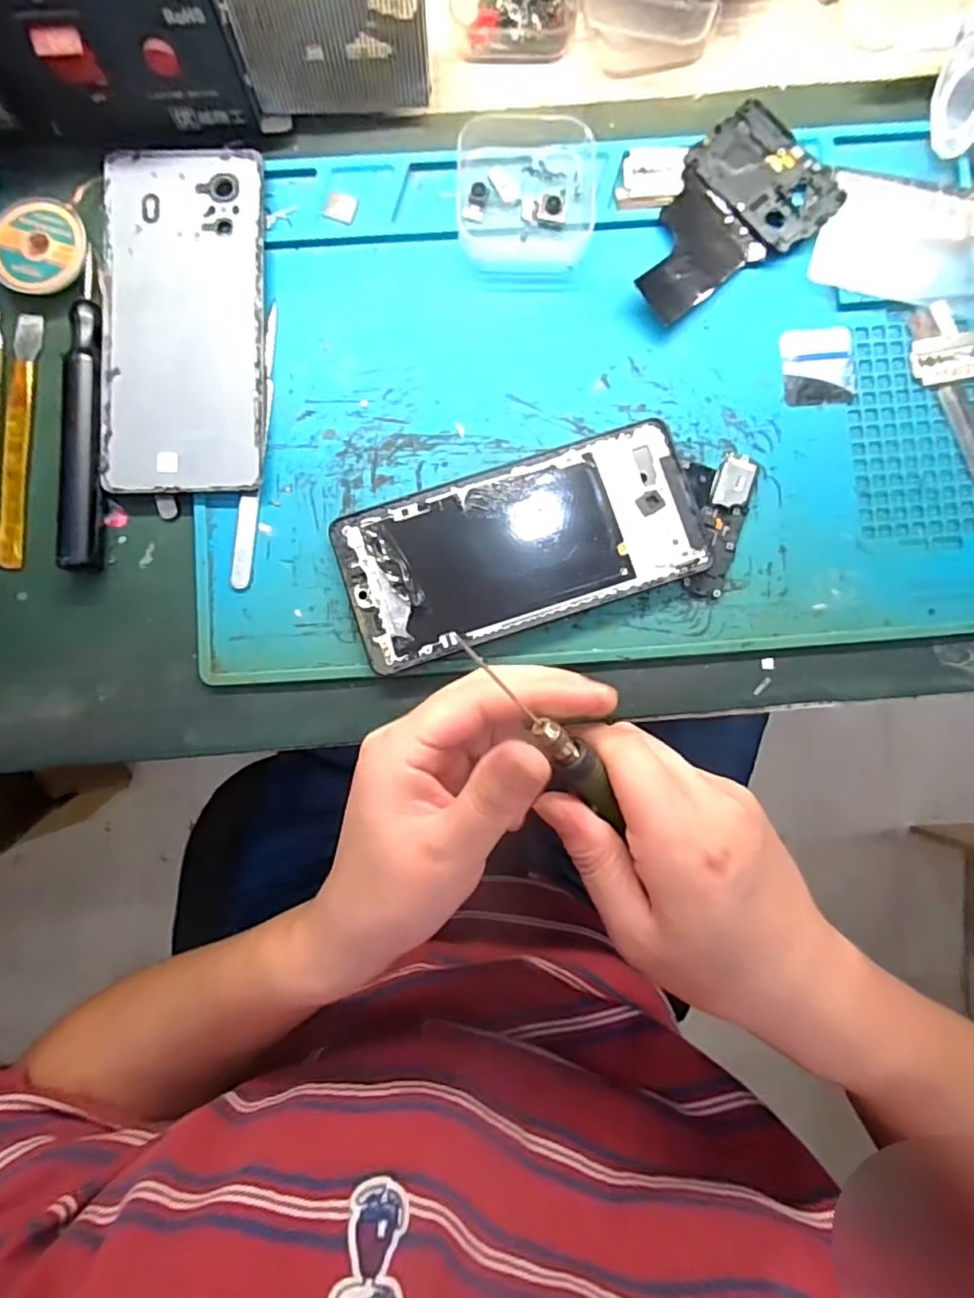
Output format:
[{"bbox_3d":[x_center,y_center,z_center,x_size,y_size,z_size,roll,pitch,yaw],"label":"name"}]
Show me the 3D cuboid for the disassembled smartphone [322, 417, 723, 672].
[{"bbox_3d":[0.016,-0.048,0.277,0.159,0.010,0.074,-18,88,-1],"label":"disassembled smartphone"}]

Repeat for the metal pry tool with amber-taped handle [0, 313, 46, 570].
[{"bbox_3d":[-0.217,-0.097,0.280,0.012,0.005,0.118,2,87,0],"label":"metal pry tool with amber-taped handle"}]

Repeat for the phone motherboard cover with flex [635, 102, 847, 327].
[{"bbox_3d":[0.110,-0.203,0.285,0.105,0.007,0.065,-41,88,-2],"label":"phone motherboard cover with flex"}]

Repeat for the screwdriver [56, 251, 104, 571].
[{"bbox_3d":[-0.183,-0.106,0.275,0.016,0.010,0.139,-1,87,0],"label":"screwdriver"}]

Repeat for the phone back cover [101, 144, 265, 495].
[{"bbox_3d":[-0.140,-0.152,0.280,0.071,0.008,0.159,-1,87,0],"label":"phone back cover"}]

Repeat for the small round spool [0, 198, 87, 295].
[{"bbox_3d":[-0.206,-0.185,0.278,0.041,0.006,0.043,0,87,0],"label":"small round spool"}]

